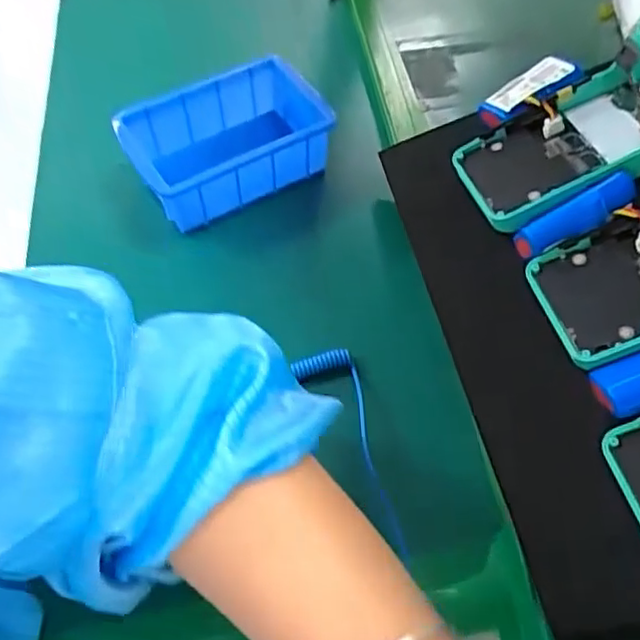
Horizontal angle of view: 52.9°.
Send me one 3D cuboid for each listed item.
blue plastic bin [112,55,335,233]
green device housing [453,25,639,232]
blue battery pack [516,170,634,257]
[{"bbox_3d":[-0.071,-0.129,0.496,0.139,0.067,0.094,-26,63,-17],"label":"blue plastic bin"},{"bbox_3d":[0.175,-0.118,0.405,0.166,0.055,0.084,-29,58,21],"label":"green device housing"},{"bbox_3d":[0.149,-0.060,0.373,0.071,0.020,0.023,-31,62,9],"label":"blue battery pack"}]

